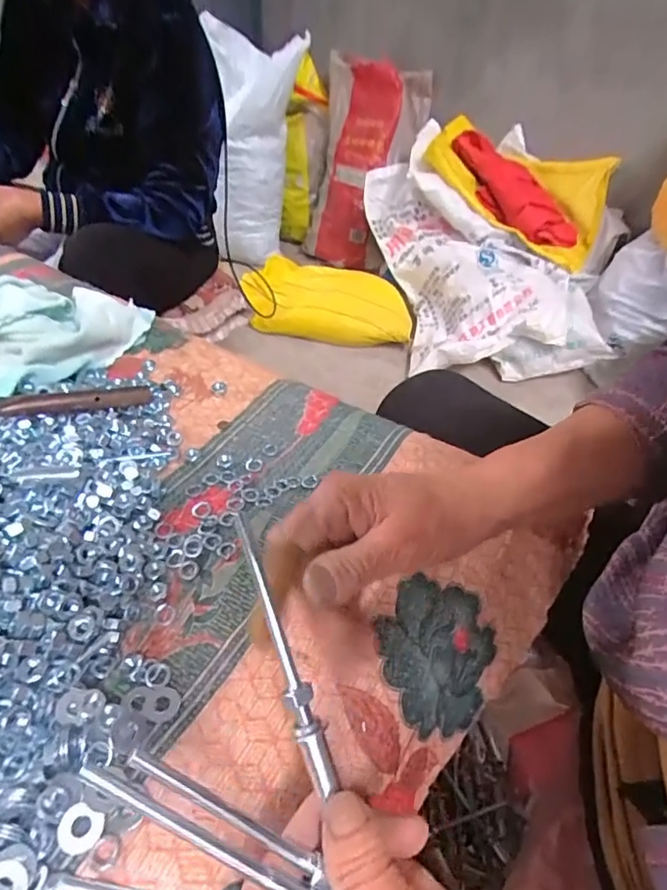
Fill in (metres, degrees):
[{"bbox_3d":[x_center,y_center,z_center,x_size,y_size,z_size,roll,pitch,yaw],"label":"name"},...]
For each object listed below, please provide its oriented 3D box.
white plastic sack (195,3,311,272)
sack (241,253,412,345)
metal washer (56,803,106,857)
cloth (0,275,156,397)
[{"bbox_3d":[-0.242,-0.876,1.589,0.251,0.621,0.165,-7,43,-13],"label":"white plastic sack"},{"bbox_3d":[-0.018,-0.422,1.518,0.474,0.171,0.222,5,42,-1],"label":"sack"},{"bbox_3d":[-0.113,0.172,0.228,0.018,0.004,0.017,3,42,-3],"label":"metal washer"},{"bbox_3d":[-0.256,-0.105,0.457,0.195,0.069,0.106,-22,48,-27],"label":"cloth"}]

